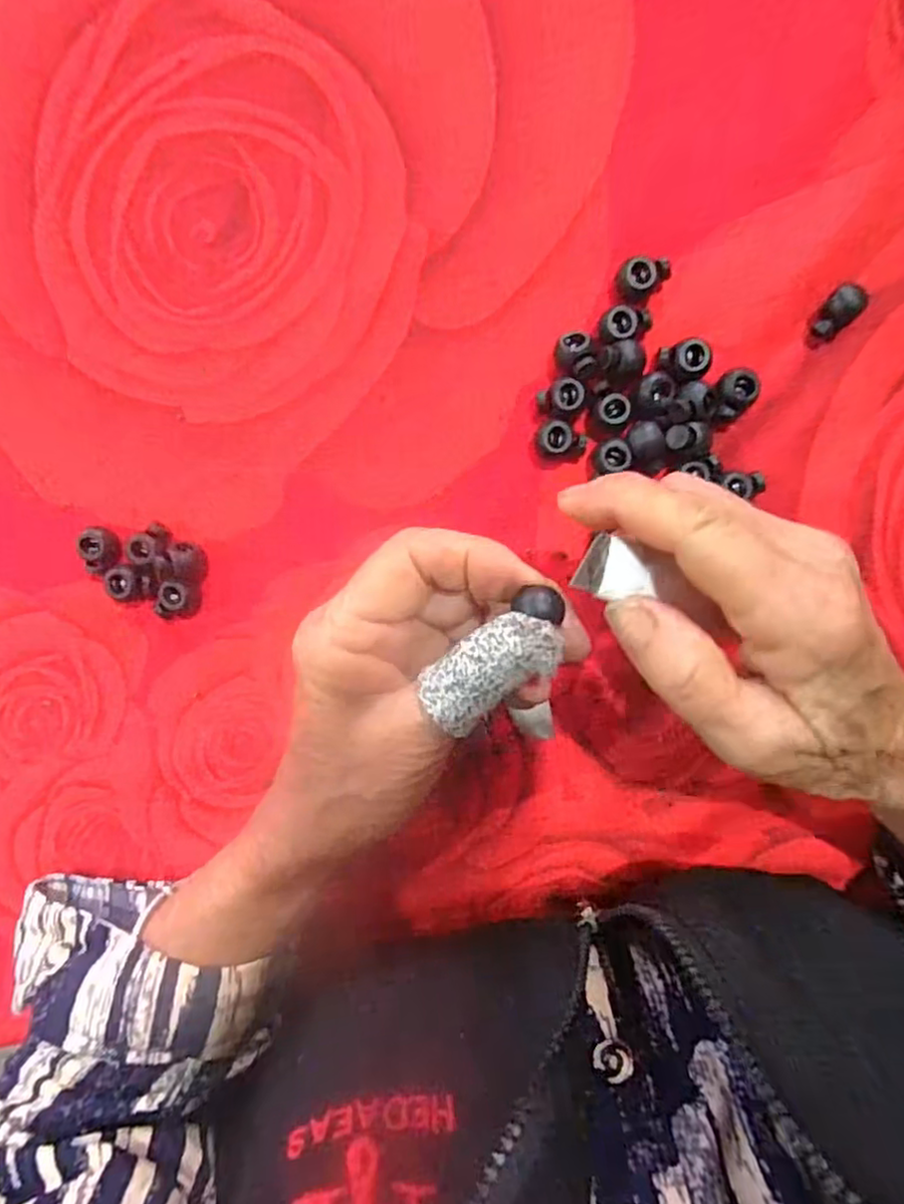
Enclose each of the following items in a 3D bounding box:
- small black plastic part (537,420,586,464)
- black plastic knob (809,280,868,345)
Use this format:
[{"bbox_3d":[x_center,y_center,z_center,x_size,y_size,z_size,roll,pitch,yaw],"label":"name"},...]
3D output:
[{"bbox_3d":[0.042,-0.061,0.251,0.019,0.012,0.014,7,97,1],"label":"small black plastic part"},{"bbox_3d":[0.142,-0.107,0.241,0.013,0.012,0.019,43,96,-3],"label":"black plastic knob"}]

